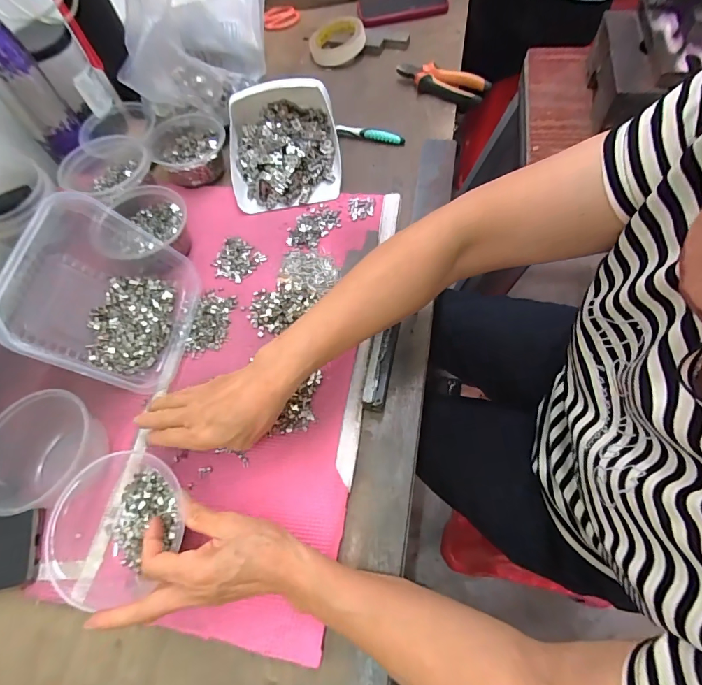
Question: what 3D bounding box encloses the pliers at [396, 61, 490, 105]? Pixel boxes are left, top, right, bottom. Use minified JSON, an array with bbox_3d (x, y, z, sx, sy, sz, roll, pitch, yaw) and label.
[{"bbox_3d":[0.147,-0.420,0.653,0.144,0.026,0.049,23,68,17],"label":"pliers"}]

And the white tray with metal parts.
[{"bbox_3d":[-0.098,-0.283,0.569,0.155,0.074,0.172,-8,64,3],"label":"white tray with metal parts"}]

